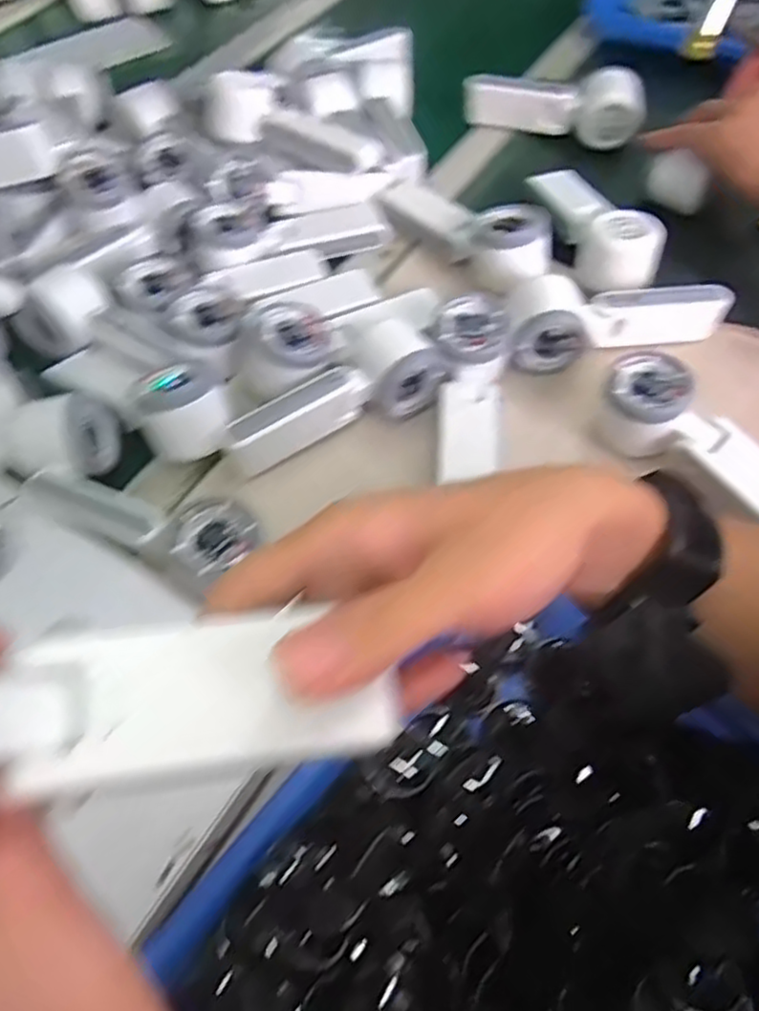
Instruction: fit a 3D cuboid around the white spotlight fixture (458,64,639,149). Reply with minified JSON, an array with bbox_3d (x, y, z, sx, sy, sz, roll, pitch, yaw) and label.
[{"bbox_3d":[0.174,-0.398,0.685,0.168,0.045,0.057,20,61,16],"label":"white spotlight fixture"}]

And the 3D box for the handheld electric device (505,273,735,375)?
[{"bbox_3d":[0.178,-0.147,0.544,0.175,0.061,0.054,-11,57,-3],"label":"handheld electric device"}]

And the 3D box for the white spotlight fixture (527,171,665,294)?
[{"bbox_3d":[0.181,-0.246,0.592,0.051,0.046,0.159,-16,58,-7],"label":"white spotlight fixture"}]

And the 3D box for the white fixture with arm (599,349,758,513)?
[{"bbox_3d":[0.225,-0.039,0.470,0.164,0.052,0.063,32,65,21],"label":"white fixture with arm"}]

